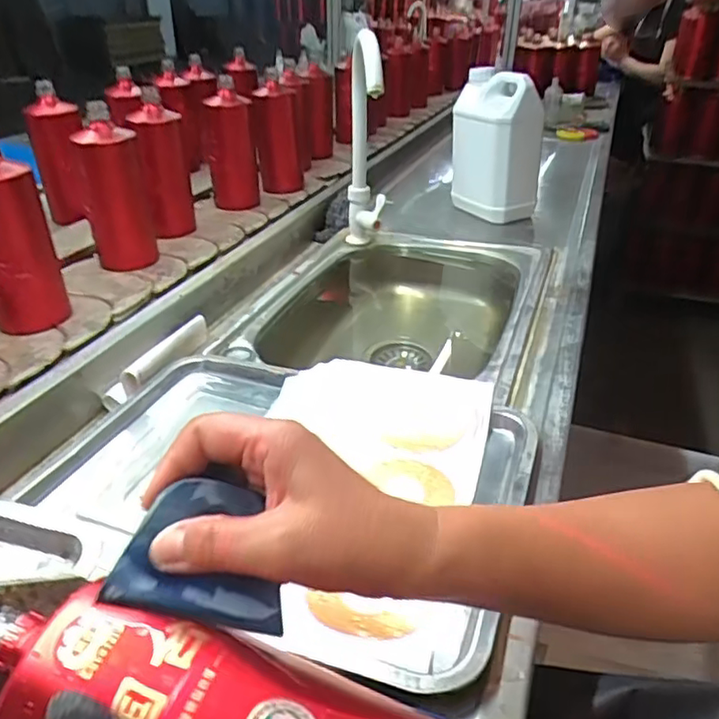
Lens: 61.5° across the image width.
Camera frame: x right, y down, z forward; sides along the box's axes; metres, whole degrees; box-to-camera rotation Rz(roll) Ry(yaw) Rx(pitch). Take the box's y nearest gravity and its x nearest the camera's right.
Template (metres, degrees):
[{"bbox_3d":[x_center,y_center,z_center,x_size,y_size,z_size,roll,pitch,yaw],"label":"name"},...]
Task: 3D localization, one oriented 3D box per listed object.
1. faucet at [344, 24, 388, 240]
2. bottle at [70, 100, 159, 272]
[{"bbox_3d":[0.008,-0.302,0.865,0.057,0.273,0.187,2,33,1],"label":"faucet"},{"bbox_3d":[-0.337,-0.233,0.829,0.075,0.199,0.075,-6,34,-12],"label":"bottle"}]

